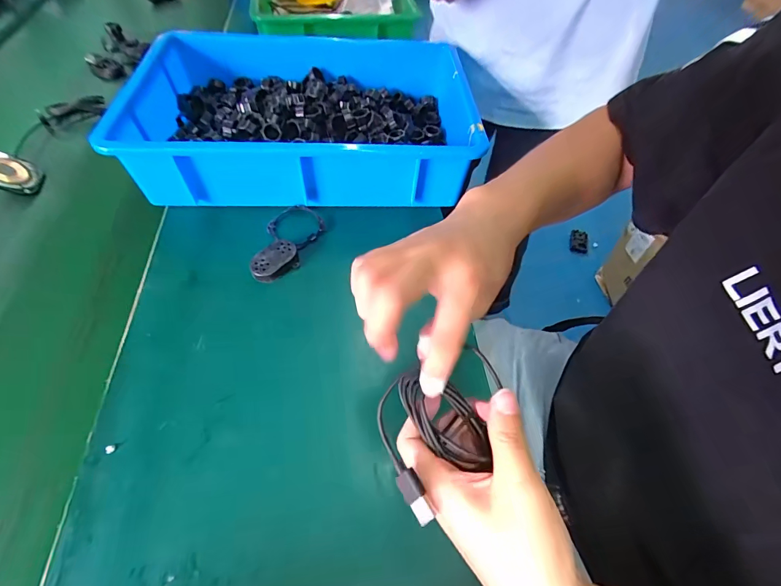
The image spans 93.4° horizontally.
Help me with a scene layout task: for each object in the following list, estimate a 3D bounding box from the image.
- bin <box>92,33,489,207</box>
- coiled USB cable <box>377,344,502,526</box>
[{"bbox_3d":[-0.090,-0.232,0.504,0.443,0.105,0.284,-2,56,-3],"label":"bin"},{"bbox_3d":[0.036,0.081,0.241,0.100,0.020,0.075,-27,60,-22],"label":"coiled USB cable"}]

